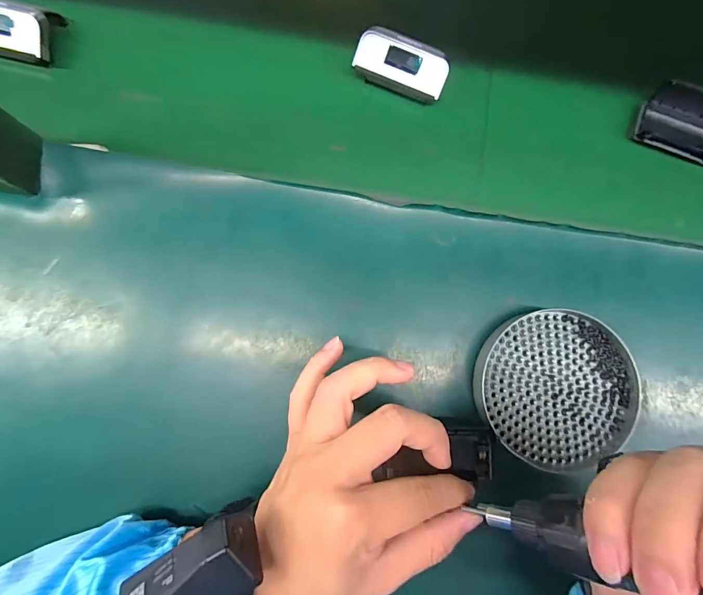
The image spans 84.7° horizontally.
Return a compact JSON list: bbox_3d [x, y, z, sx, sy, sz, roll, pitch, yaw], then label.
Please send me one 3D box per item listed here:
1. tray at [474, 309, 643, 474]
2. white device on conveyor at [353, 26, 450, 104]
[{"bbox_3d":[0.151,0.066,0.289,0.108,0.028,0.113,0,93,-3],"label":"tray"},{"bbox_3d":[0.040,-0.188,0.313,0.074,0.018,0.038,17,92,-4],"label":"white device on conveyor"}]

